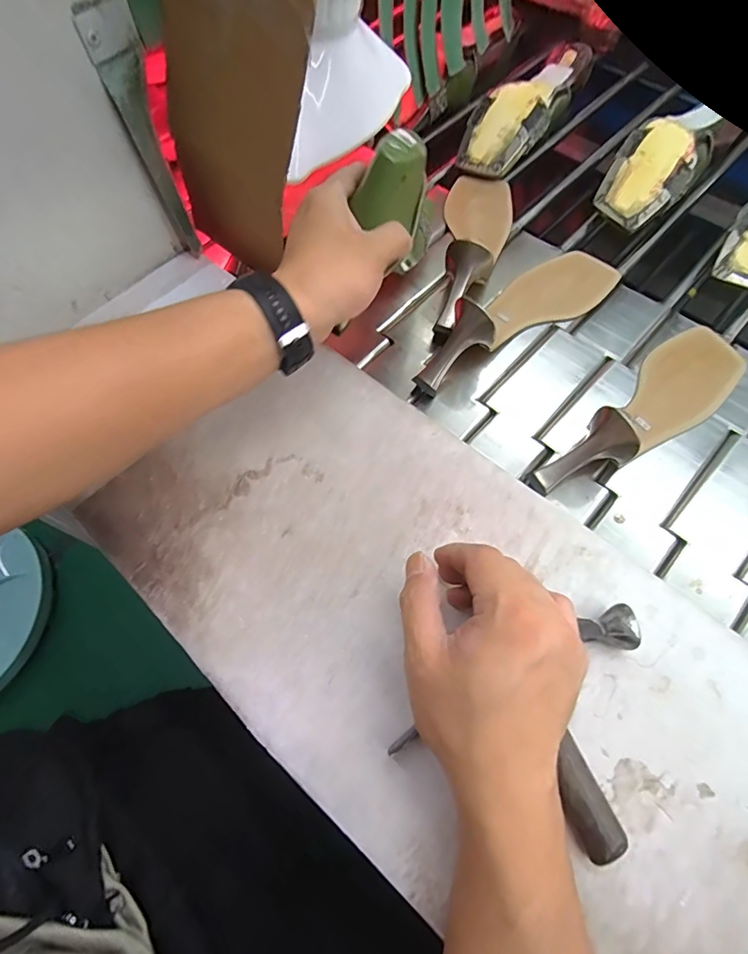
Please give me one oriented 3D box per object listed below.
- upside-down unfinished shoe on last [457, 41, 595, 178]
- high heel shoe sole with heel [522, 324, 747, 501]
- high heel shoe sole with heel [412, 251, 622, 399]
[{"bbox_3d":[0.192,-0.461,0.606,0.090,0.072,0.224,30,69,15],"label":"upside-down unfinished shoe on last"},{"bbox_3d":[0.247,-0.061,0.419,0.253,0.060,0.072,-42,70,-16],"label":"high heel shoe sole with heel"},{"bbox_3d":[0.142,-0.176,0.475,0.267,0.063,0.075,-33,68,-13],"label":"high heel shoe sole with heel"}]

